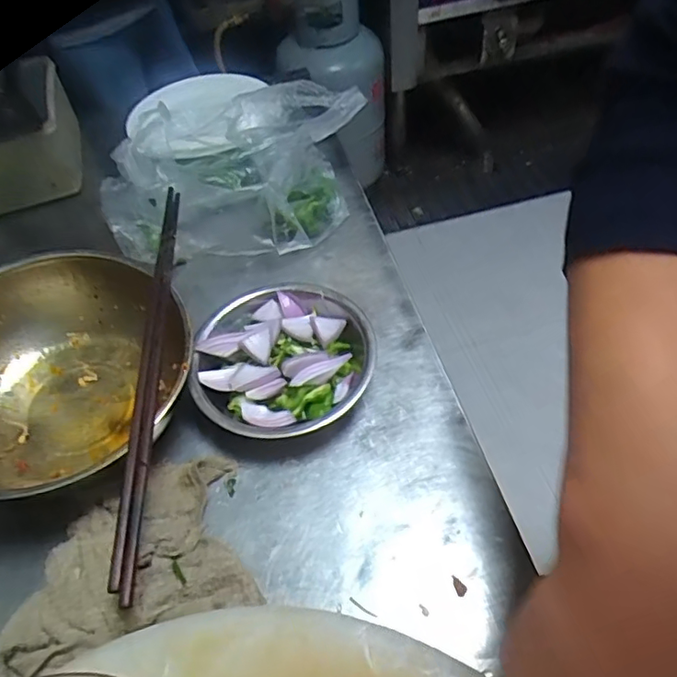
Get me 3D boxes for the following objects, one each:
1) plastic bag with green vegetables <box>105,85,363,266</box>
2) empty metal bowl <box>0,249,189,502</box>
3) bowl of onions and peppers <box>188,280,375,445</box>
[{"bbox_3d":[-0.116,-0.187,0.680,0.306,0.125,0.253,-10,52,-2],"label":"plastic bag with green vegetables"},{"bbox_3d":[-0.258,0.037,0.517,0.209,0.096,0.238,3,53,8],"label":"empty metal bowl"},{"bbox_3d":[-0.051,0.025,0.540,0.161,0.054,0.169,-3,52,4],"label":"bowl of onions and peppers"}]

